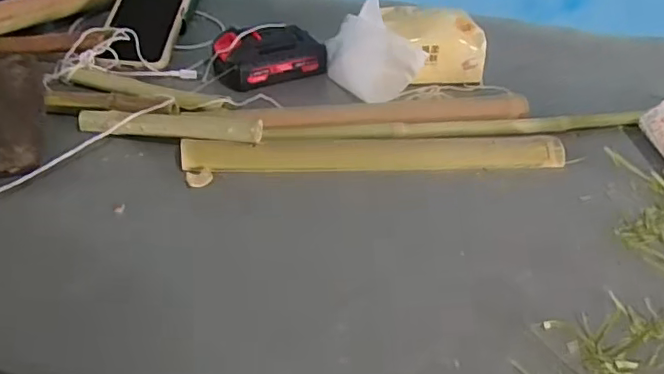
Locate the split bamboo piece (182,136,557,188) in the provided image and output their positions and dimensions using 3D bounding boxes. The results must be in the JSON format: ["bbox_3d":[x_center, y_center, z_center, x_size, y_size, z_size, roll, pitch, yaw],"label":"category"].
[{"bbox_3d":[0.042,-0.028,0.509,0.335,0.018,0.042,-4,39,-9],"label":"split bamboo piece"}]

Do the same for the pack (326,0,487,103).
[{"bbox_3d":[0.083,-0.150,0.622,0.164,0.067,0.110,-1,39,-5],"label":"pack"}]

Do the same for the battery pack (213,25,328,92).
[{"bbox_3d":[-0.066,-0.143,0.627,0.120,0.054,0.066,-15,42,-22],"label":"battery pack"}]

